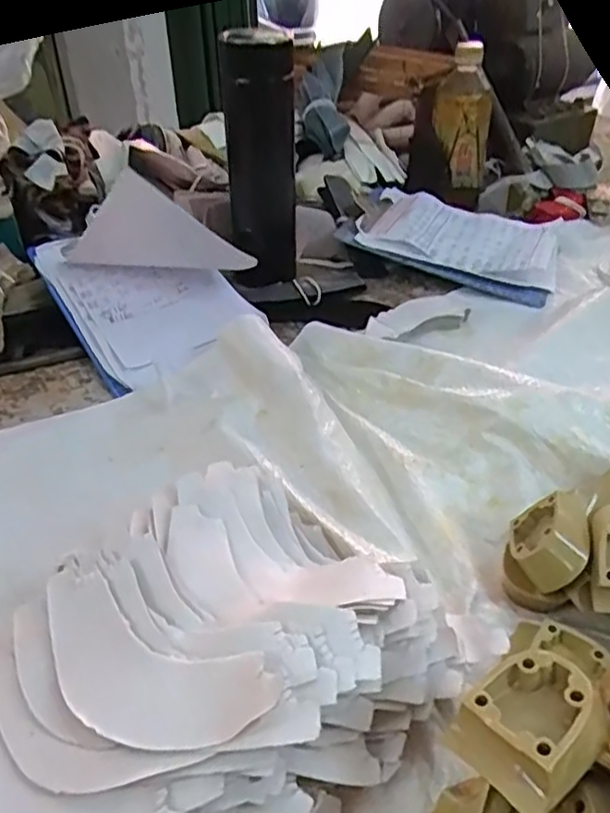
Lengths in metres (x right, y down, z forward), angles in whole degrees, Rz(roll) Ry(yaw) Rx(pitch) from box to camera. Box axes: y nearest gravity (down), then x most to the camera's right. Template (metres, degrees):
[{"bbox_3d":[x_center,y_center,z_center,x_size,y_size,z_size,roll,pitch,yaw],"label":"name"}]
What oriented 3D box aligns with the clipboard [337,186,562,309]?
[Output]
[{"bbox_3d":[0.160,-0.179,0.687,0.216,0.026,0.144,17,41,22],"label":"clipboard"}]

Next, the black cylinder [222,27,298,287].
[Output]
[{"bbox_3d":[-0.041,-0.223,0.599,0.065,0.214,0.051,-1,38,-1],"label":"black cylinder"}]

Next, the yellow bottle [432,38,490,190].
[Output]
[{"bbox_3d":[0.188,-0.343,0.767,0.057,0.159,0.052,-9,18,-13],"label":"yellow bottle"}]

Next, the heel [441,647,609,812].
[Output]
[{"bbox_3d":[0.079,0.110,0.224,0.050,0.021,0.040,-28,45,-31],"label":"heel"}]

